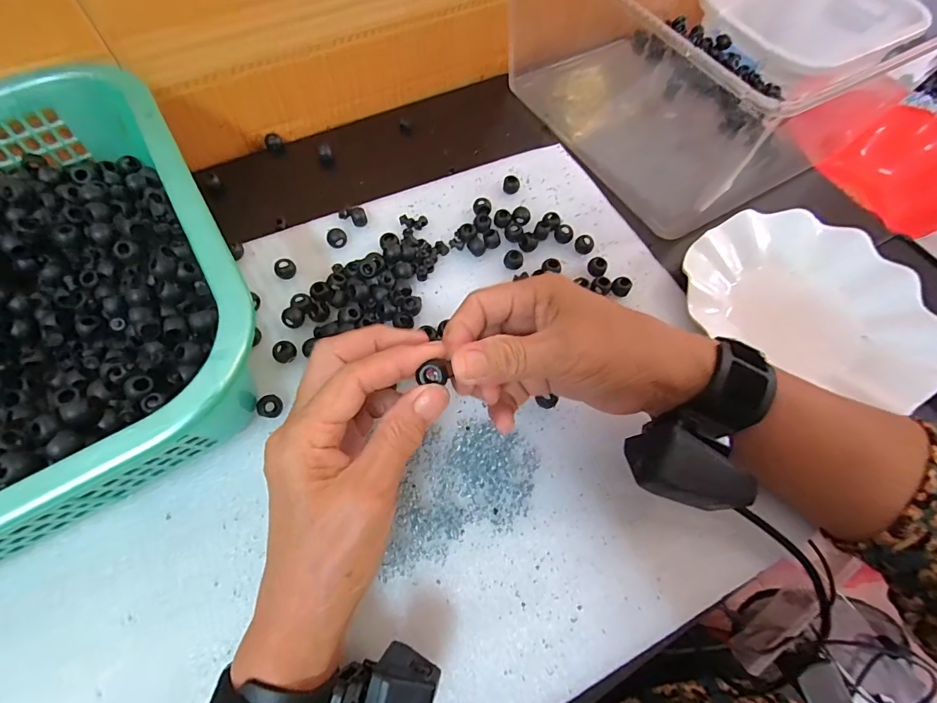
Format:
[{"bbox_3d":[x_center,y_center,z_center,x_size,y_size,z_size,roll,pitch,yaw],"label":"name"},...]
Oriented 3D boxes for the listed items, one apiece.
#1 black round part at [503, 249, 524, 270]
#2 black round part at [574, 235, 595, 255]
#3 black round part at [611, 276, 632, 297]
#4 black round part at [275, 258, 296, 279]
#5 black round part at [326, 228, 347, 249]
[{"bbox_3d":[0.037,-0.074,0.355,0.015,0.008,0.016,1,66,-2],"label":"black round part"},{"bbox_3d":[0.097,-0.089,0.366,0.015,0.008,0.012,-2,66,-3],"label":"black round part"},{"bbox_3d":[0.122,-0.052,0.350,0.015,0.013,0.012,30,68,11],"label":"black round part"},{"bbox_3d":[-0.143,-0.064,0.345,0.015,0.012,0.012,-18,68,-10],"label":"black round part"},{"bbox_3d":[-0.107,-0.092,0.358,0.016,0.012,0.013,-18,67,-10],"label":"black round part"}]

